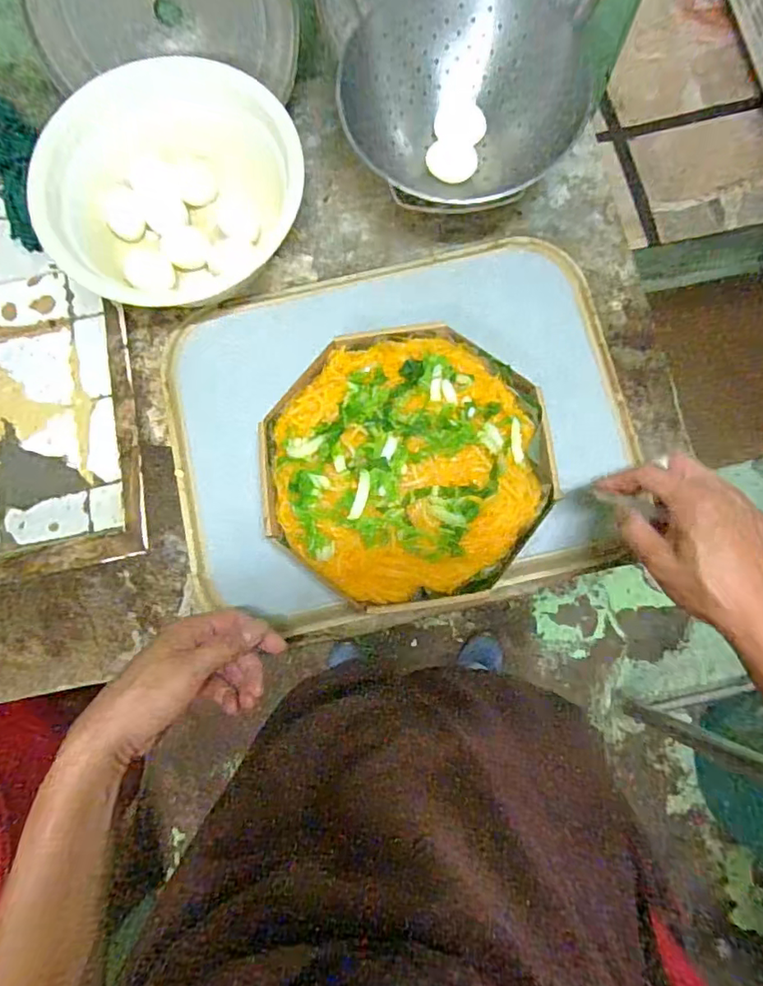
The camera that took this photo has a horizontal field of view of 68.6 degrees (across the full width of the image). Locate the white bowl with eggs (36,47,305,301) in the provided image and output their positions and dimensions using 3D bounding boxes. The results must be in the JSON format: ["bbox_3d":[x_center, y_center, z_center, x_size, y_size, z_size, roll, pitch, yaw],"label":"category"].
[{"bbox_3d":[-0.212,-0.316,0.585,0.258,0.088,0.225,-15,80,-1],"label":"white bowl with eggs"}]

